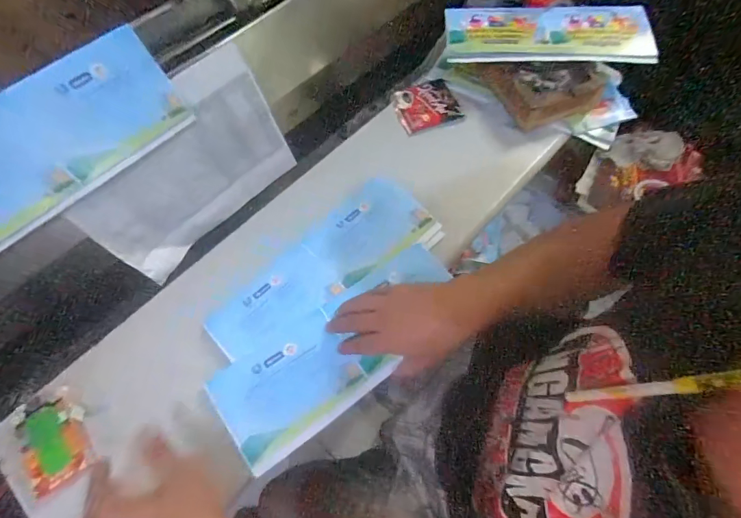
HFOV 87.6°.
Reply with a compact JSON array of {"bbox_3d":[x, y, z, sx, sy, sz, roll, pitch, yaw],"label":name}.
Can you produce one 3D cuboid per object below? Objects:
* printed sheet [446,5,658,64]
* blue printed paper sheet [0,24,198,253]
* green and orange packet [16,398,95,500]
[{"bbox_3d":[0.269,-0.346,0.590,0.297,0.022,0.108,1,64,1],"label":"printed sheet"},{"bbox_3d":[-0.351,-0.119,0.419,0.303,0.117,0.011,-44,40,-19],"label":"blue printed paper sheet"},{"bbox_3d":[-0.333,0.196,0.407,0.062,0.011,0.084,-30,68,-13],"label":"green and orange packet"}]

